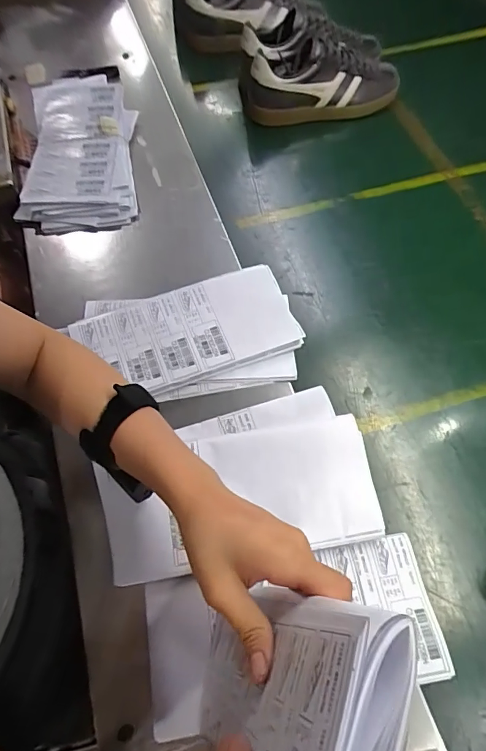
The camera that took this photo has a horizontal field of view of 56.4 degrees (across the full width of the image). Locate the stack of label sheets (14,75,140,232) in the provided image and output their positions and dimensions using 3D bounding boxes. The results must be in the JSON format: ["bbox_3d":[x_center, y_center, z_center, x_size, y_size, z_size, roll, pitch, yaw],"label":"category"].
[{"bbox_3d":[-0.243,-0.352,0.686,0.155,0.031,0.312,-5,63,-2],"label":"stack of label sheets"}]

